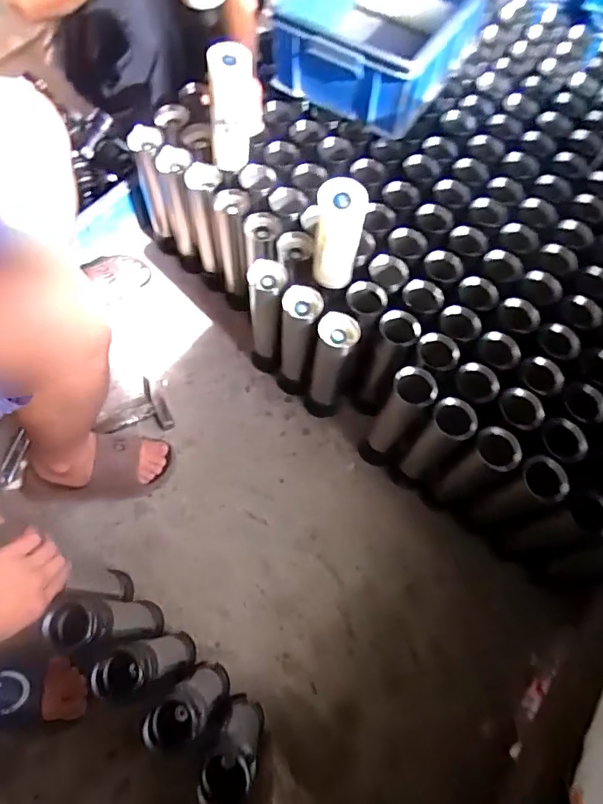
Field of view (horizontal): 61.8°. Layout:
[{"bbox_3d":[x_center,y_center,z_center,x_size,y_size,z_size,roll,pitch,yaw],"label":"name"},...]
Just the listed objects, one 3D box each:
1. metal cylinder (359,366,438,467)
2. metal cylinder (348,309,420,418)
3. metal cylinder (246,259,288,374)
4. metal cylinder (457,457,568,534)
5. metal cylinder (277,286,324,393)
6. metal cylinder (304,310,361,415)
[{"bbox_3d":[0.163,0.036,0.888,0.064,0.307,0.066,1,66,-3],"label":"metal cylinder"},{"bbox_3d":[0.141,-0.062,0.921,0.074,0.271,0.079,1,66,-3],"label":"metal cylinder"},{"bbox_3d":[-0.064,-0.146,0.955,0.069,0.287,0.077,-1,66,-3],"label":"metal cylinder"},{"bbox_3d":[0.338,0.165,0.834,0.060,0.276,0.062,-24,69,-13],"label":"metal cylinder"},{"bbox_3d":[-0.007,-0.106,0.942,0.070,0.290,0.067,8,66,1],"label":"metal cylinder"},{"bbox_3d":[0.051,-0.060,0.927,0.067,0.281,0.065,13,66,3],"label":"metal cylinder"}]

